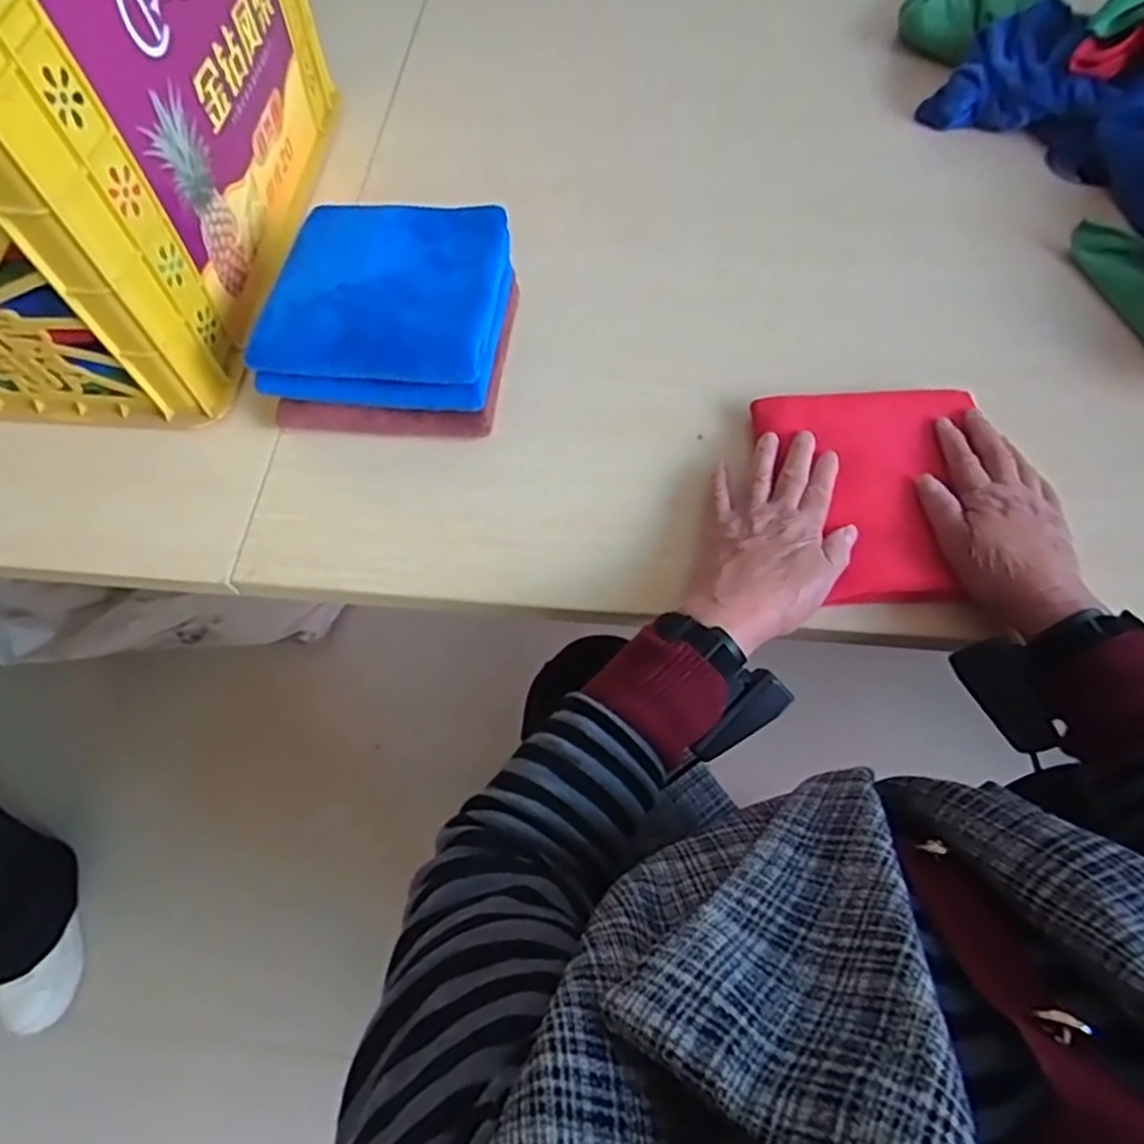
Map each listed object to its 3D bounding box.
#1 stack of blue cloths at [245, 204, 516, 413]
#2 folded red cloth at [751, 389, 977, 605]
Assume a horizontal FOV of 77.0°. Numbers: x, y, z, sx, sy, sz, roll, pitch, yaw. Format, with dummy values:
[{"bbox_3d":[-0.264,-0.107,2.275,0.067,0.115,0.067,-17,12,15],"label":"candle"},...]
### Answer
[{"bbox_3d":[-0.140,-0.208,0.560,0.164,0.058,0.184,6,64,6],"label":"stack of blue cloths"},{"bbox_3d":[0.233,-0.064,0.531,0.158,0.020,0.178,-6,64,0],"label":"folded red cloth"}]

